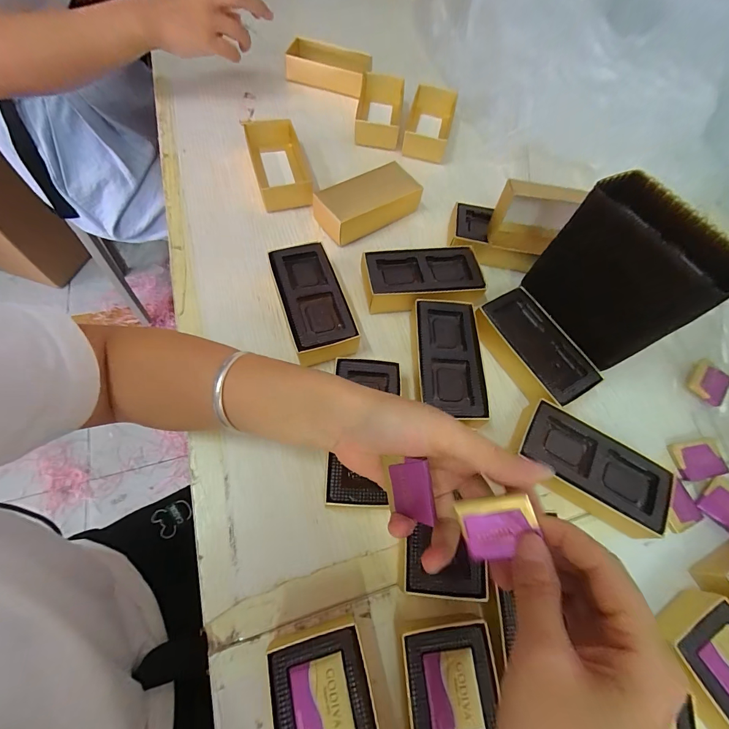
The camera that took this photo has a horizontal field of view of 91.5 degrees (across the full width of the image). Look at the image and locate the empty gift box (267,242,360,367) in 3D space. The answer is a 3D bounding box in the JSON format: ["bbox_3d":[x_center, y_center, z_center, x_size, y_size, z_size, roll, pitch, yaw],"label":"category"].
[{"bbox_3d":[-0.047,-0.053,0.332,0.056,0.031,0.124,-15,67,-13],"label":"empty gift box"}]

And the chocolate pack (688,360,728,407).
[{"bbox_3d":[0.333,0.017,0.342,0.040,0.008,0.036,-39,74,-22],"label":"chocolate pack"}]

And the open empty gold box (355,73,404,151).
[{"bbox_3d":[0.020,-0.342,0.483,0.063,0.038,0.112,8,63,-2],"label":"open empty gold box"}]

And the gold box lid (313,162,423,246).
[{"bbox_3d":[0.000,-0.181,0.395,0.123,0.037,0.058,-30,71,-19],"label":"gold box lid"}]

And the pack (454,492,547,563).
[{"bbox_3d":[0.071,0.086,0.187,0.037,0.004,0.032,-17,83,22],"label":"pack"}]

